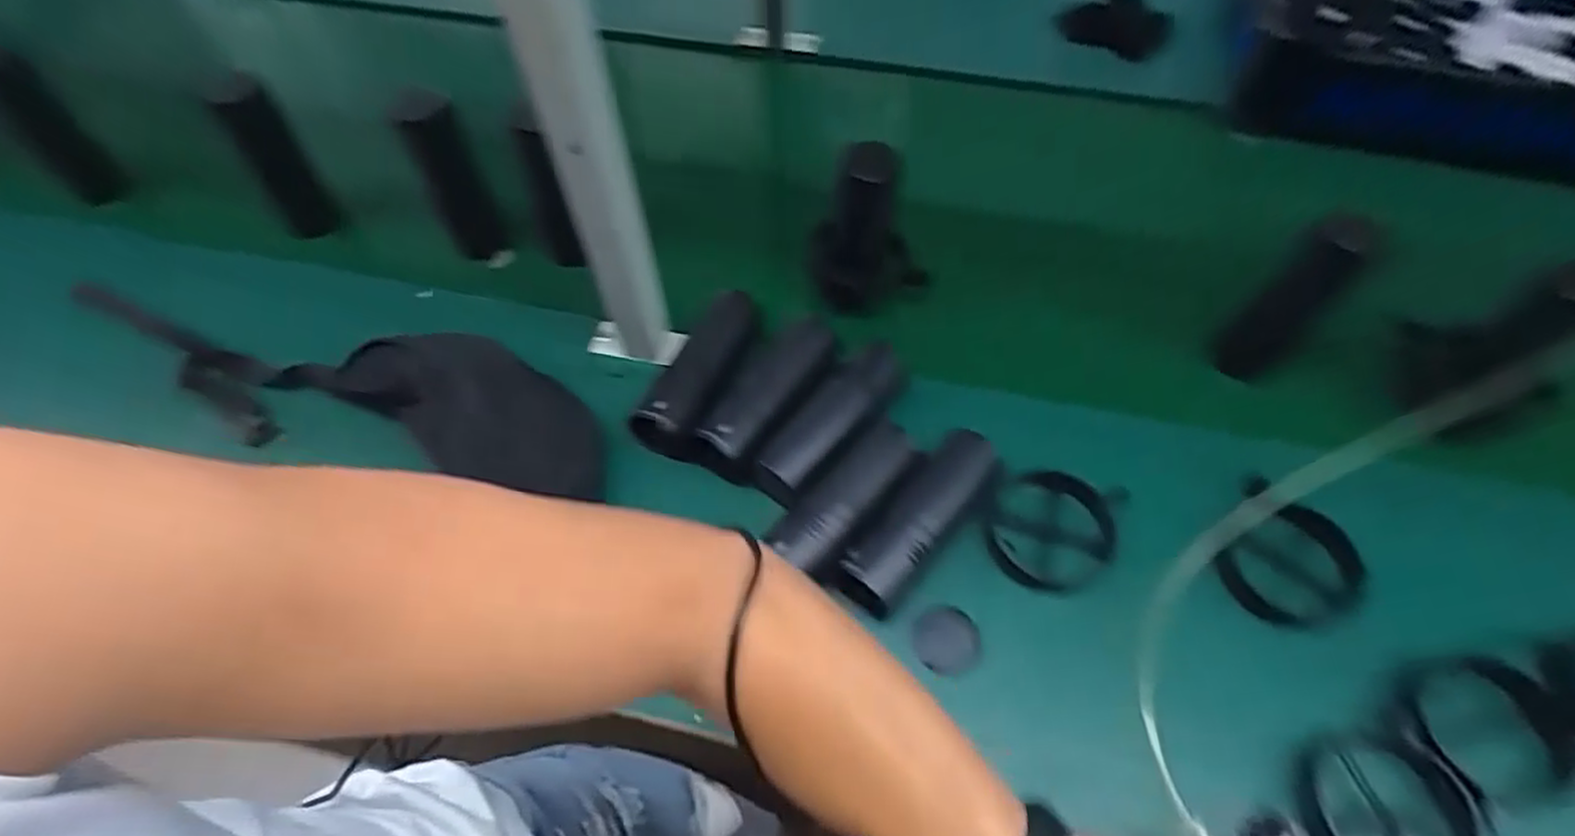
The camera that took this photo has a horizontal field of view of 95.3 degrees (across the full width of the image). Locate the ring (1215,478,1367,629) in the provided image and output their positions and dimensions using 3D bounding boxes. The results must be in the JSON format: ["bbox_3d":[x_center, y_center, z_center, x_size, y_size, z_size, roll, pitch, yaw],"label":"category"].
[{"bbox_3d":[0.396,0.116,0.562,0.103,0.031,0.098,29,63,18],"label":"ring"}]

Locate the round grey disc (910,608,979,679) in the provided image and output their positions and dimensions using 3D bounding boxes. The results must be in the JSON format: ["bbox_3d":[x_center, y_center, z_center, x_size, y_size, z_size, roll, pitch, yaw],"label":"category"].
[{"bbox_3d":[0.124,0.175,0.562,0.051,0.004,0.055,0,99,3],"label":"round grey disc"}]

